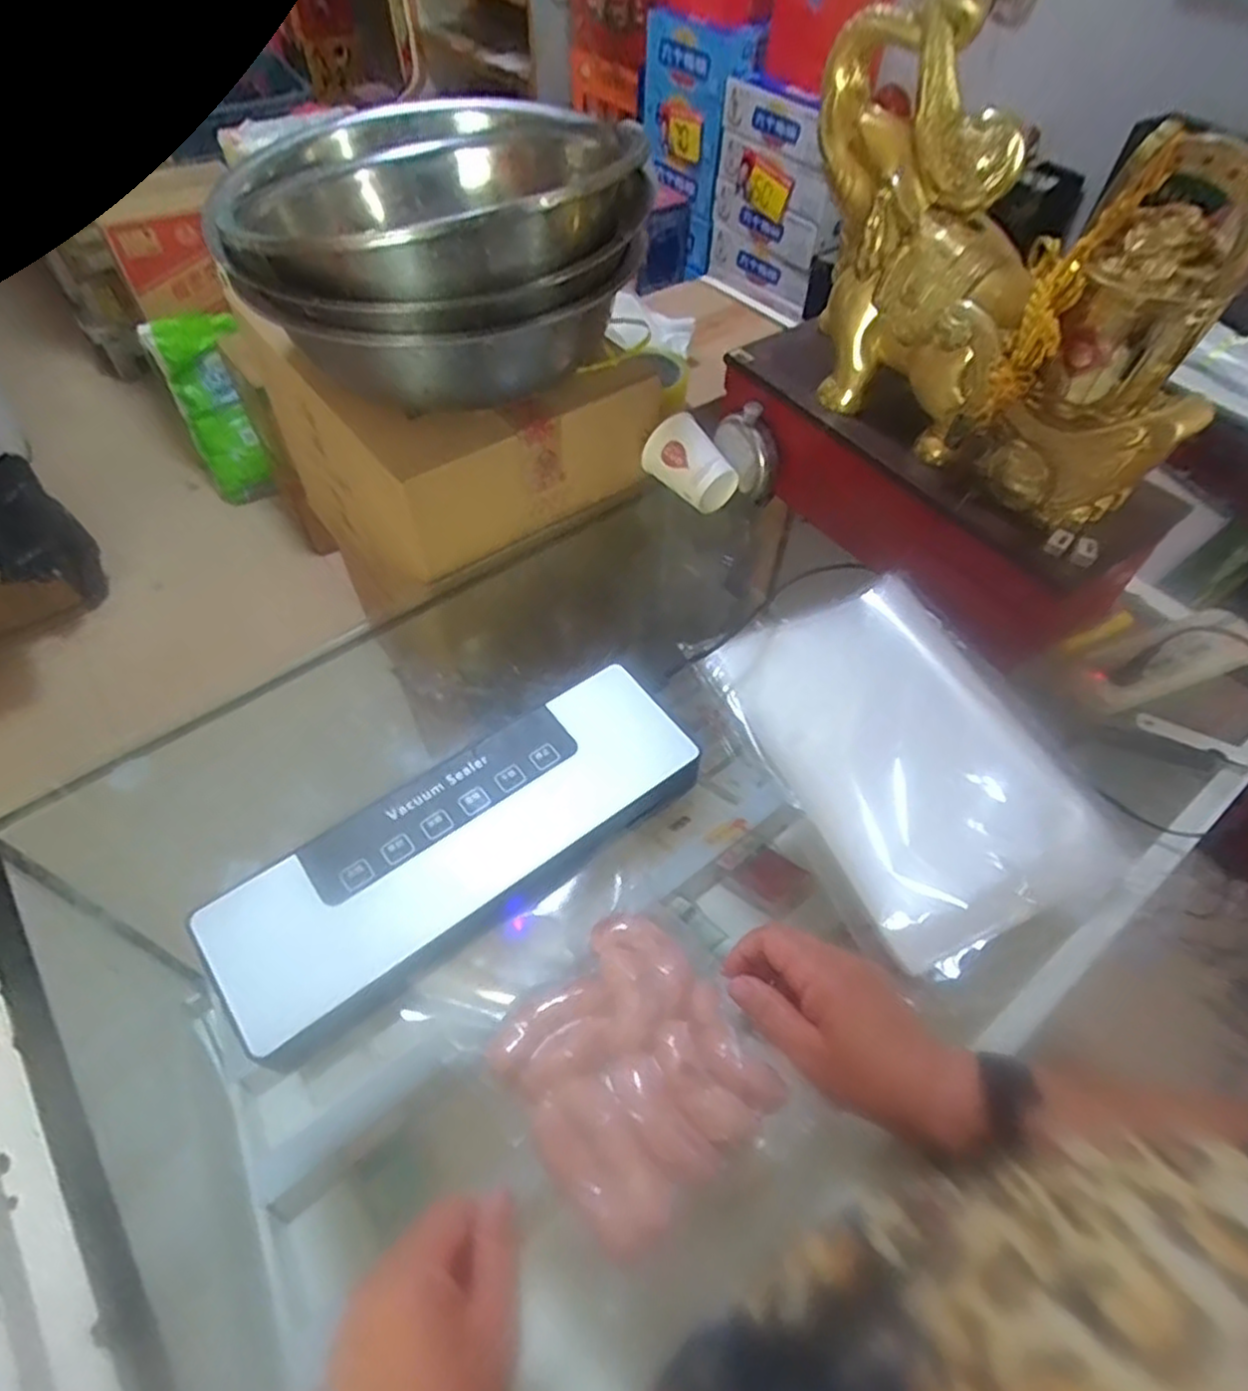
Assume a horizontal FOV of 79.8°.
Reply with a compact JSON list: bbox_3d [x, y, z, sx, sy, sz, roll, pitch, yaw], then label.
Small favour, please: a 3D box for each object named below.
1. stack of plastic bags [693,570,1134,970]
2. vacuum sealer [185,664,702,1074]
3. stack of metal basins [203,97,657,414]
[{"bbox_3d":[0.220,0.042,0.590,0.215,0.027,0.317,-20,57,-16],"label":"stack of plastic bags"},{"bbox_3d":[-0.106,0.103,0.523,0.340,0.038,0.117,-31,61,-22],"label":"vacuum sealer"},{"bbox_3d":[-0.147,-0.409,0.681,0.316,0.148,0.316,9,54,4],"label":"stack of metal basins"}]

